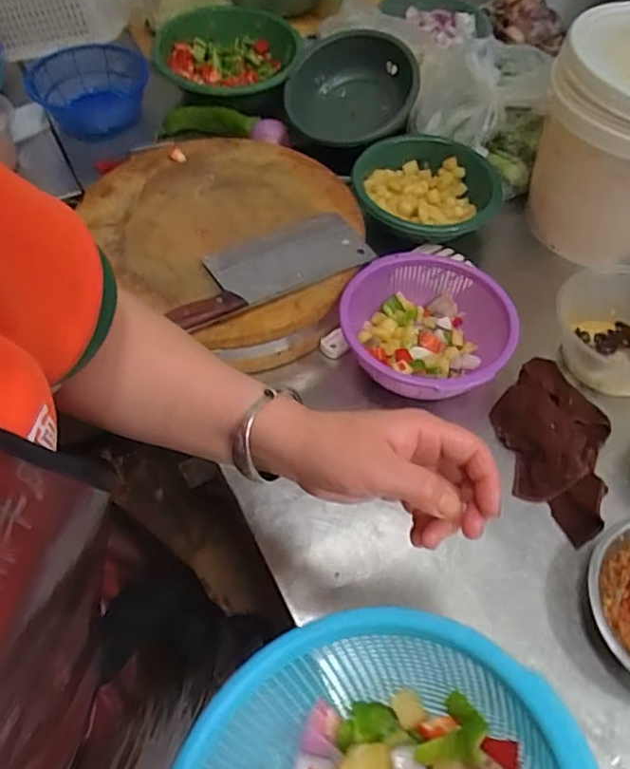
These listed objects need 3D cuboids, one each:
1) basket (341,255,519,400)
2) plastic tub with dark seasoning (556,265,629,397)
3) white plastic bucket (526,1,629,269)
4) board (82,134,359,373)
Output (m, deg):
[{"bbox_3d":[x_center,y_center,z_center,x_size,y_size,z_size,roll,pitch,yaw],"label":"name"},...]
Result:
[{"bbox_3d":[0.131,-0.069,0.722,0.193,0.094,0.200,13,57,9],"label":"basket"},{"bbox_3d":[0.360,-0.065,0.716,0.148,0.083,0.162,0,55,0],"label":"plastic tub with dark seasoning"},{"bbox_3d":[0.400,-0.299,0.774,0.216,0.244,0.201,0,55,0],"label":"white plastic bucket"},{"bbox_3d":[-0.105,-0.202,0.789,0.369,0.050,0.314,36,63,22],"label":"board"}]

